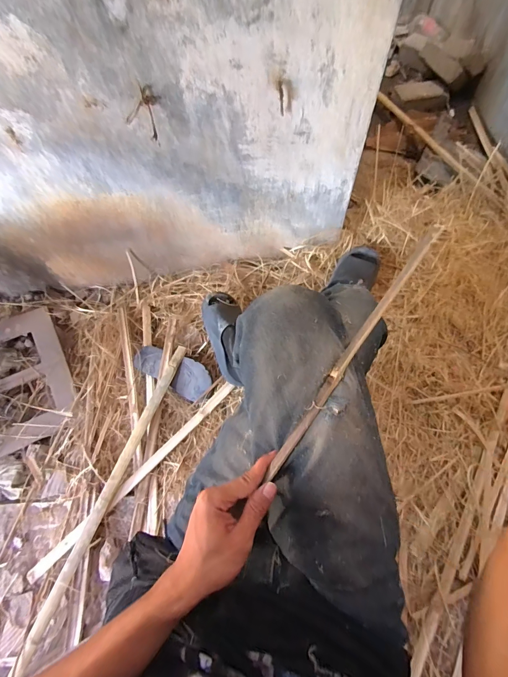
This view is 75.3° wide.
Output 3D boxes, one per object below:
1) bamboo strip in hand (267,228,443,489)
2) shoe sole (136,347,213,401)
[{"bbox_3d":[0.100,0.018,0.345,0.013,0.010,0.304,34,94,15],"label":"bamboo strip in hand"},{"bbox_3d":[-0.229,0.090,0.937,0.233,0.037,0.095,27,72,13],"label":"shoe sole"}]

